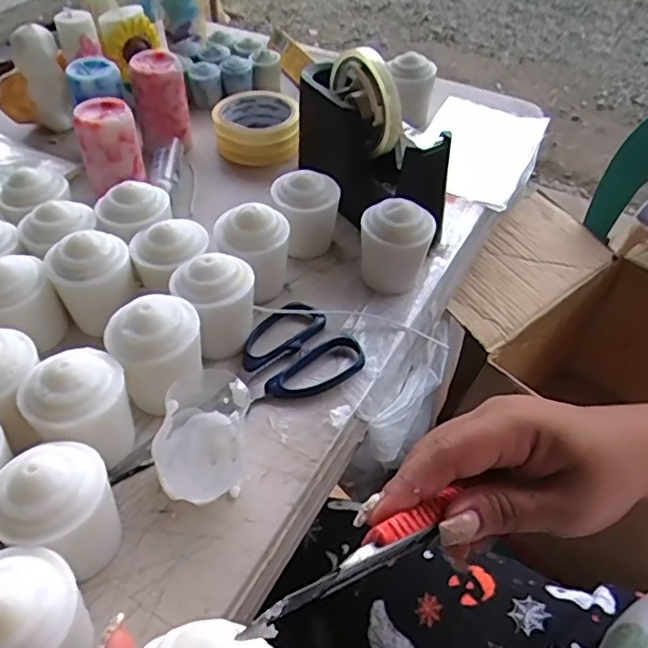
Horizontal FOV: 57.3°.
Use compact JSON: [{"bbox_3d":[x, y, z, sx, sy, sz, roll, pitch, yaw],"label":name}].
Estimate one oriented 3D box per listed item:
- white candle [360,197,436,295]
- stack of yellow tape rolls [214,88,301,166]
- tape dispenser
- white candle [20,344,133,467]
[{"bbox_3d":[0.057,-0.060,0.471,0.056,0.072,0.045,7,47,5],"label":"white candle"},{"bbox_3d":[-0.073,-0.215,0.649,0.086,0.047,0.086,-4,47,-6],"label":"stack of yellow tape rolls"},{"bbox_3d":[0.036,-0.150,0.506,0.062,0.120,0.196,-28,54,-25],"label":"tape dispenser"},{"bbox_3d":[-0.143,0.054,0.353,0.054,0.071,0.050,1,47,-1],"label":"white candle"}]

